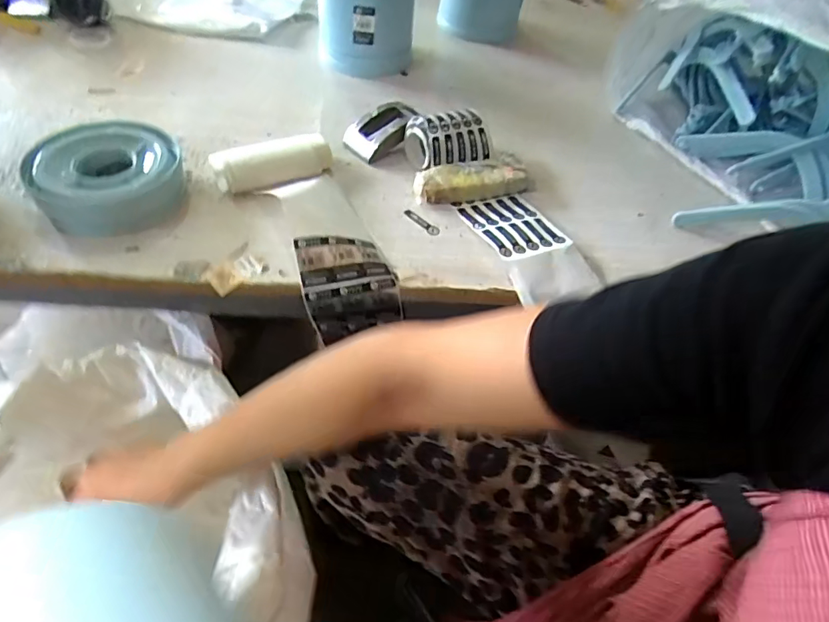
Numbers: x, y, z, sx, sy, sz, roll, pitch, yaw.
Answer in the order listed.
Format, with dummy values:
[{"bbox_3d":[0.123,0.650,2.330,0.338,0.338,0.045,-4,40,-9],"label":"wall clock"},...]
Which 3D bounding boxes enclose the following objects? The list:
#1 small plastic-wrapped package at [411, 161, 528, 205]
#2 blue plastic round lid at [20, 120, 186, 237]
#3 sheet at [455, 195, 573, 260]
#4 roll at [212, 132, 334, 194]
[{"bbox_3d":[0.076,-0.169,0.658,0.153,0.031,0.050,-8,52,-15],"label":"small plastic-wrapped package"},{"bbox_3d":[-0.342,-0.148,0.576,0.149,0.061,0.137,3,53,-4],"label":"blue plastic round lid"},{"bbox_3d":[0.124,-0.107,0.628,0.099,0.009,0.122,-17,47,-18],"label":"sheet"},{"bbox_3d":[-0.173,-0.186,0.633,0.144,0.044,0.050,-18,55,-22],"label":"roll"}]

